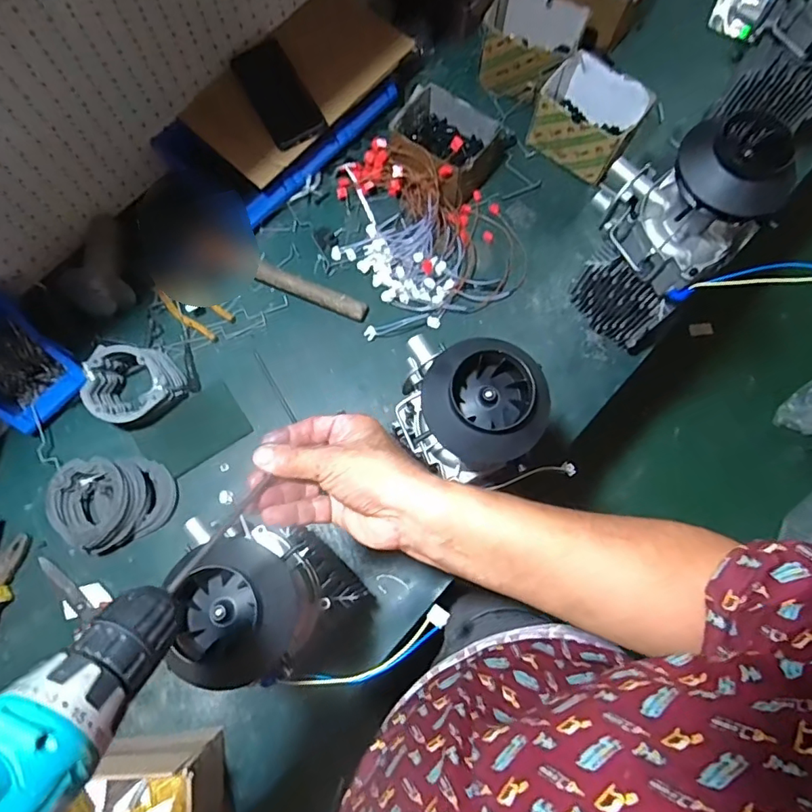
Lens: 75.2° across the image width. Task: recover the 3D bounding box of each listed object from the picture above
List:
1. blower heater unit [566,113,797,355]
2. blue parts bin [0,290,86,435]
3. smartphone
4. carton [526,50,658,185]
[{"bbox_3d":[0.281,-0.189,0.619,0.152,0.319,0.088,34,76,9],"label":"blower heater unit"},{"bbox_3d":[-0.543,-0.060,0.728,0.182,0.077,0.117,38,77,10],"label":"blue parts bin"},{"bbox_3d":[-0.182,-0.449,0.751,0.081,0.012,0.164,-28,75,-8],"label":"smartphone"},{"bbox_3d":[0.275,-0.437,0.814,0.147,0.108,0.110,36,76,10],"label":"carton"}]

